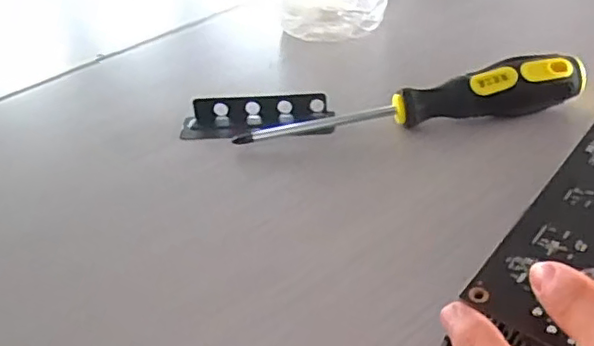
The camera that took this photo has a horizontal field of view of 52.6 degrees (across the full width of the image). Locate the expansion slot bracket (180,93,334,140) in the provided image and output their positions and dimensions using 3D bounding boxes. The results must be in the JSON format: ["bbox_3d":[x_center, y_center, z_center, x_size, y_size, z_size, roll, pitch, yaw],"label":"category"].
[{"bbox_3d":[-0.025,-0.034,0.370,0.092,0.013,0.032,-2,37,5],"label":"expansion slot bracket"}]

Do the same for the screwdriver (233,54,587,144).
[{"bbox_3d":[0.066,-0.041,0.349,0.197,0.035,0.024,-6,37,-1],"label":"screwdriver"}]

